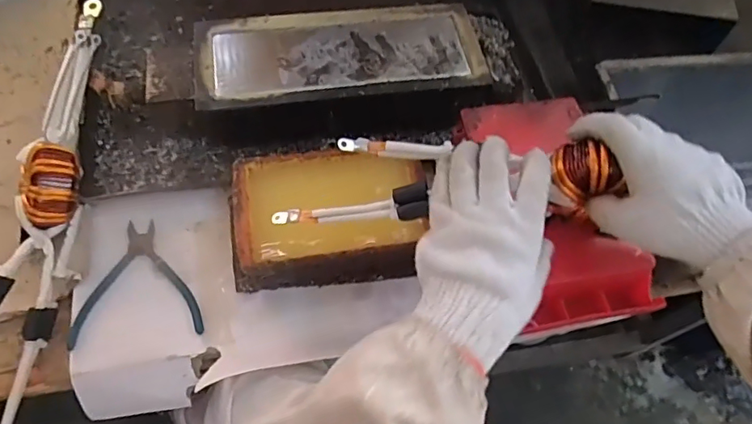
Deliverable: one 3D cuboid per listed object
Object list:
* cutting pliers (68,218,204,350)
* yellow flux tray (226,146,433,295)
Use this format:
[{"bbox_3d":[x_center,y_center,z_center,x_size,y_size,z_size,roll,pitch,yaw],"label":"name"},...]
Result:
[{"bbox_3d":[-0.250,0.069,0.550,0.125,0.005,0.134,-7,61,-8],"label":"cutting pliers"},{"bbox_3d":[-0.047,0.007,0.565,0.210,0.068,0.142,-4,61,-6],"label":"yellow flux tray"}]

